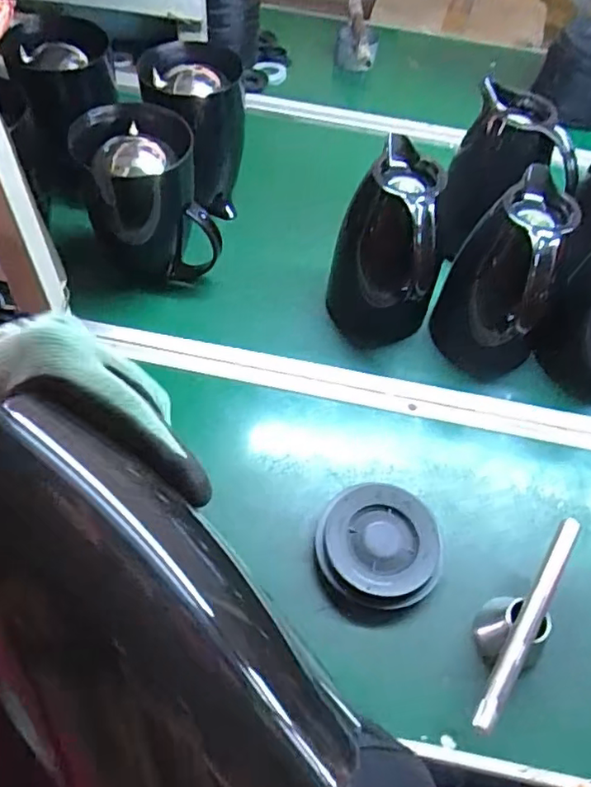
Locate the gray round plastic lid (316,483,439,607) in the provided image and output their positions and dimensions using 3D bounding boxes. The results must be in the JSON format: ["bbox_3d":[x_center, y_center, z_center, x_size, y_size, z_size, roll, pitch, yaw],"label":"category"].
[{"bbox_3d":[0.080,0.145,0.583,0.115,0.031,0.117,2,55,-3],"label":"gray round plastic lid"}]

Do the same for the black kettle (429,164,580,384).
[{"bbox_3d":[0.230,-0.118,0.669,0.118,0.195,0.137,28,58,14],"label":"black kettle"}]

